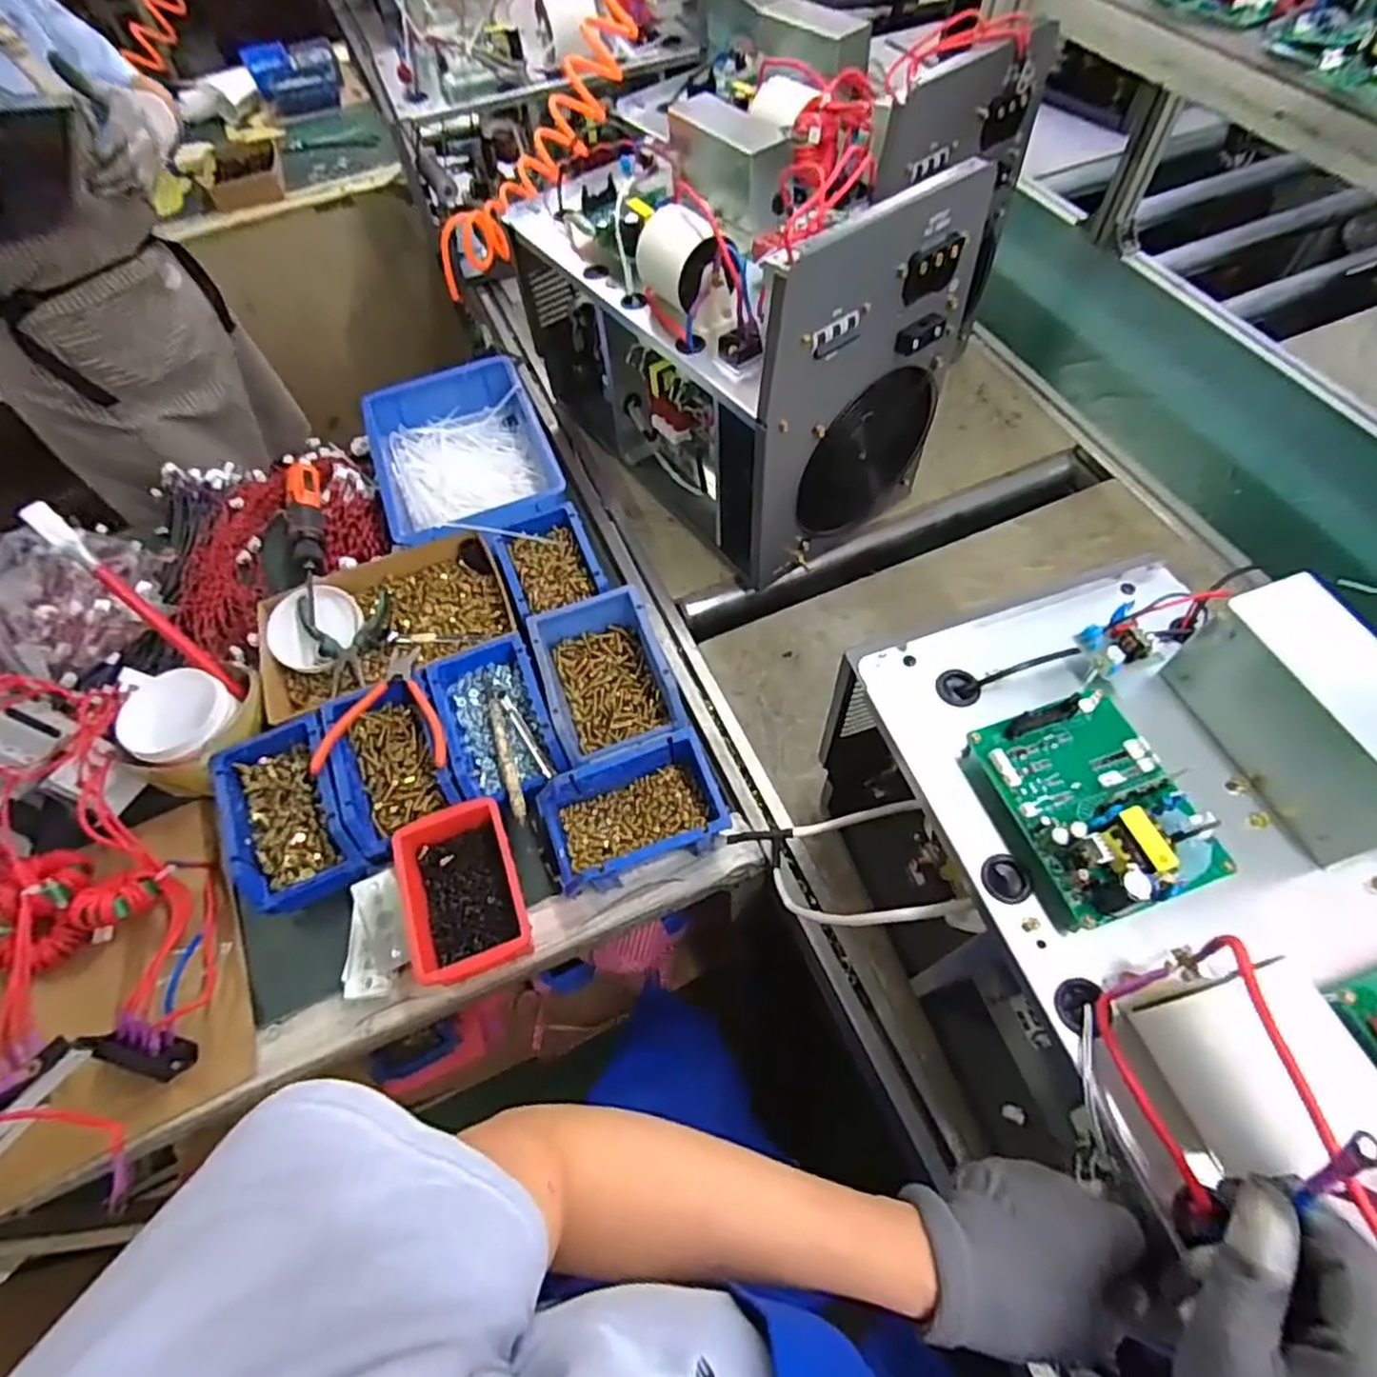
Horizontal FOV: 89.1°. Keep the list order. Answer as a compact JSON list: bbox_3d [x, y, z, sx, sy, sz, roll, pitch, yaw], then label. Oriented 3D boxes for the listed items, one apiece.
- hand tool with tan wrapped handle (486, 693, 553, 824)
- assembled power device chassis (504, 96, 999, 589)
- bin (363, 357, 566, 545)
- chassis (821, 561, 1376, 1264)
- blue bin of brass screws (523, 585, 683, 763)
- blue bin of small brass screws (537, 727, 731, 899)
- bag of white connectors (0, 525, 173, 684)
[{"bbox_3d":[-0.166,0.056,0.690,0.040,0.015,0.147,-19,61,-7],"label":"hand tool with tan wrapped handle"},{"bbox_3d":[0.032,-0.442,0.820,0.253,0.380,0.494,-33,64,-15],"label":"assembled power device chassis"},{"bbox_3d":[-0.289,-0.293,0.906,0.211,0.074,0.294,-19,61,-7],"label":"bin"},{"bbox_3d":[0.315,0.135,0.375,0.247,0.160,0.496,-19,52,-7],"label":"chassis"},{"bbox_3d":[-0.084,-0.009,0.720,0.122,0.066,0.189,-18,61,-7],"label":"blue bin of brass screws"},{"bbox_3d":[-0.052,0.117,0.648,0.159,0.065,0.109,-20,61,-8],"label":"blue bin of small brass screws"},{"bbox_3d":[-0.754,-0.097,0.787,0.267,0.100,0.191,-15,60,-5],"label":"bag of white connectors"}]

